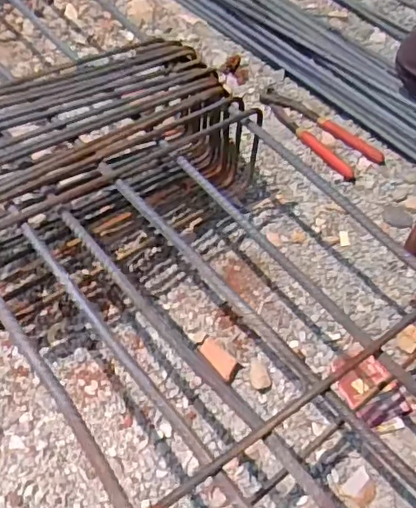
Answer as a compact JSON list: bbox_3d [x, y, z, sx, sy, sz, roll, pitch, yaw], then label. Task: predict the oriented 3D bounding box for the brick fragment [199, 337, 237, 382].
[{"bbox_3d":[0.011,0.117,0.657,0.026,0.019,0.049,-36,61,-26],"label":"brick fragment"}]

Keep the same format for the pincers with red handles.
[{"bbox_3d":[0.164,-0.194,0.896,0.073,0.017,0.224,-24,56,-19],"label":"pincers with red handles"}]

